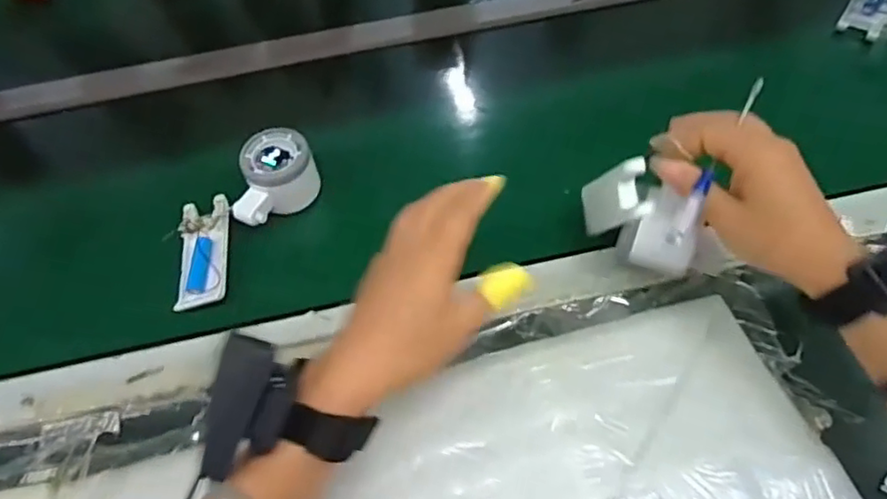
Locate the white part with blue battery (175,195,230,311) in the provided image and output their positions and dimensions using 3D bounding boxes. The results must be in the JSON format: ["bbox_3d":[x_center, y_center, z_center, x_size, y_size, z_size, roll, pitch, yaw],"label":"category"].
[{"bbox_3d":[-0.203,0.002,0.506,0.040,0.013,0.100,-7,59,-4],"label":"white part with blue battery"}]

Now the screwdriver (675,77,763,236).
[{"bbox_3d":[0.182,-0.062,0.393,0.010,0.015,0.117,29,87,16],"label":"screwdriver"}]

